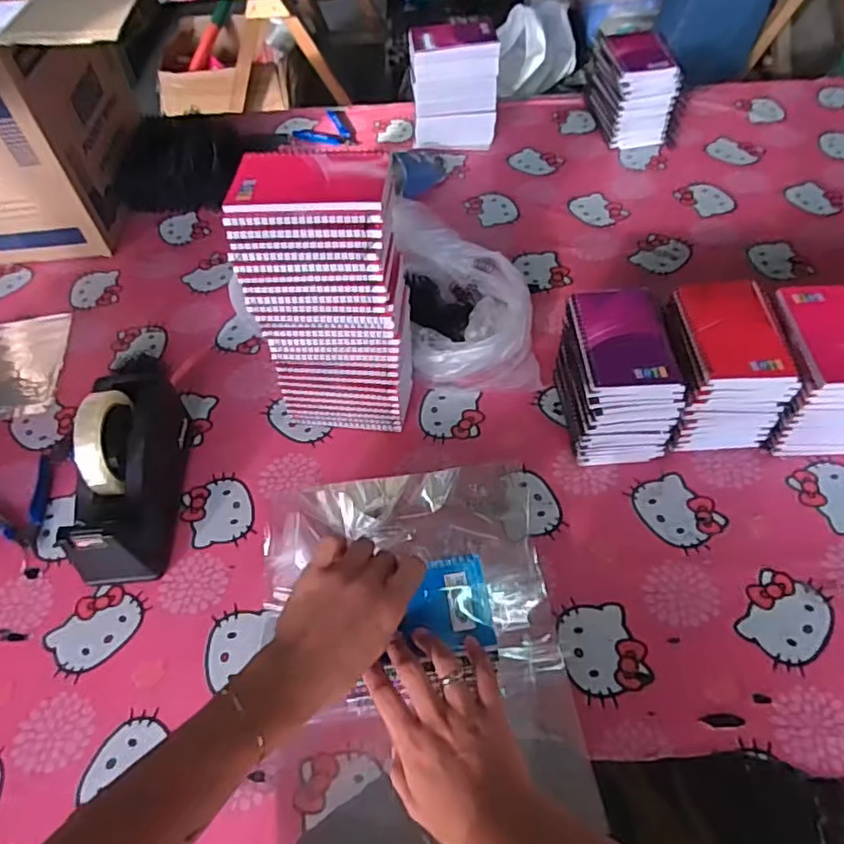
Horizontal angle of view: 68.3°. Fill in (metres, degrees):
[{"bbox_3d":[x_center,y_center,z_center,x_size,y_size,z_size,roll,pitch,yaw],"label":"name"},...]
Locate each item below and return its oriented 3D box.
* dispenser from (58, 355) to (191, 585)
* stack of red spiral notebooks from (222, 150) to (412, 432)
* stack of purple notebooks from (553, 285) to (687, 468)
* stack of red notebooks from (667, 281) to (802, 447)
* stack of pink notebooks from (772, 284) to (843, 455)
[{"bbox_3d":[-0.304,0.044,0.632,0.080,0.128,0.229,-6,52,0],"label":"dispenser"},{"bbox_3d":[-0.088,-0.111,0.634,0.137,0.291,0.091,3,53,7],"label":"stack of red spiral notebooks"},{"bbox_3d":[0.206,-0.047,0.655,0.100,0.128,0.137,-6,52,0],"label":"stack of purple notebooks"},{"bbox_3d":[0.310,-0.055,0.658,0.103,0.126,0.133,-4,52,2],"label":"stack of red notebooks"},{"bbox_3d":[0.411,-0.052,0.652,0.091,0.117,0.129,-3,52,2],"label":"stack of pink notebooks"}]

